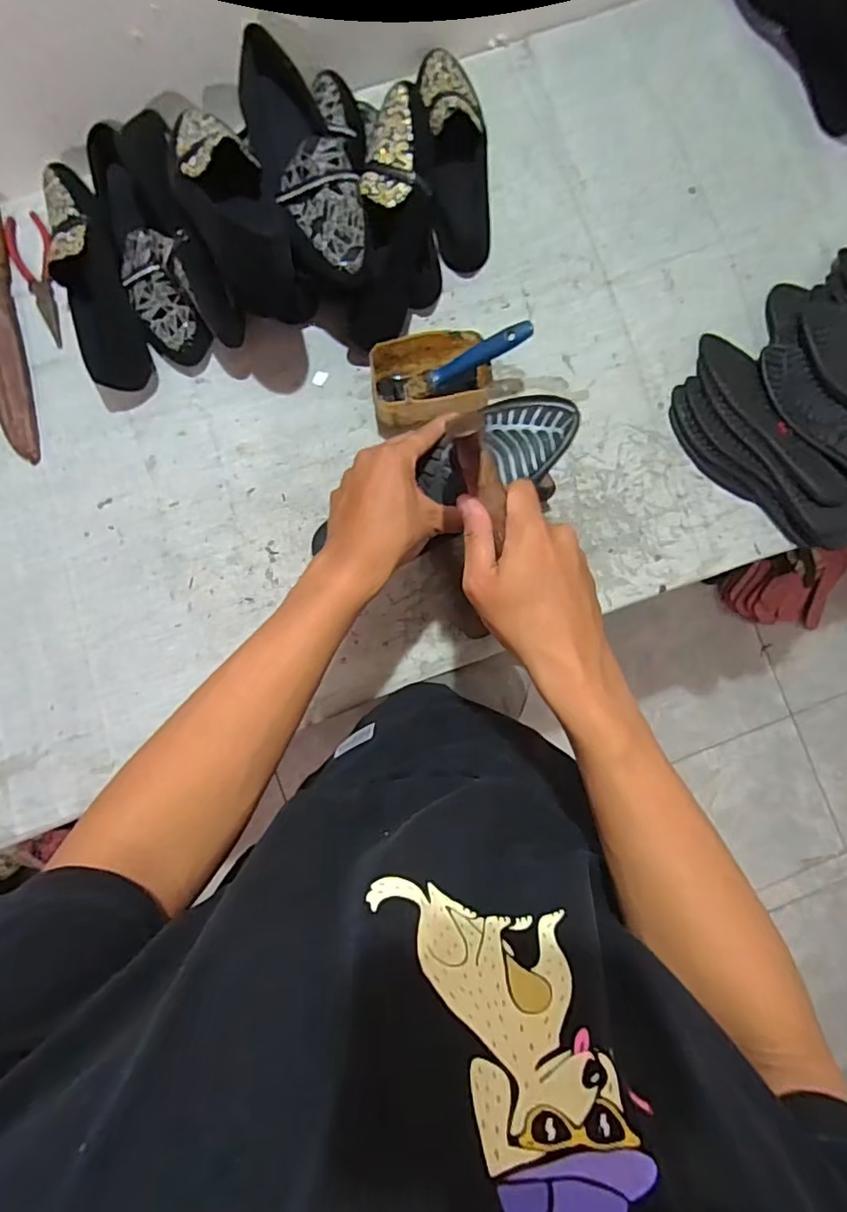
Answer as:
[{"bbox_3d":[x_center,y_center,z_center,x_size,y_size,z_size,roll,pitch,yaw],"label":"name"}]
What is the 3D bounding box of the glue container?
[{"bbox_3d":[0.008,-0.239,0.629,0.124,0.060,0.093,-12,87,-3],"label":"glue container"}]

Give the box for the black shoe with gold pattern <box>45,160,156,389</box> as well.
[{"bbox_3d":[-0.354,-0.346,0.623,0.072,0.073,0.235,-15,87,-4],"label":"black shoe with gold pattern"}]

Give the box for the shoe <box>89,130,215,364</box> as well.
[{"bbox_3d":[-0.299,-0.388,0.621,0.072,0.085,0.252,-20,87,-4],"label":"shoe"}]

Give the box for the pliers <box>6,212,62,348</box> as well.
[{"bbox_3d":[-0.438,-0.370,0.656,0.040,0.014,0.150,-12,87,-3],"label":"pliers"}]

